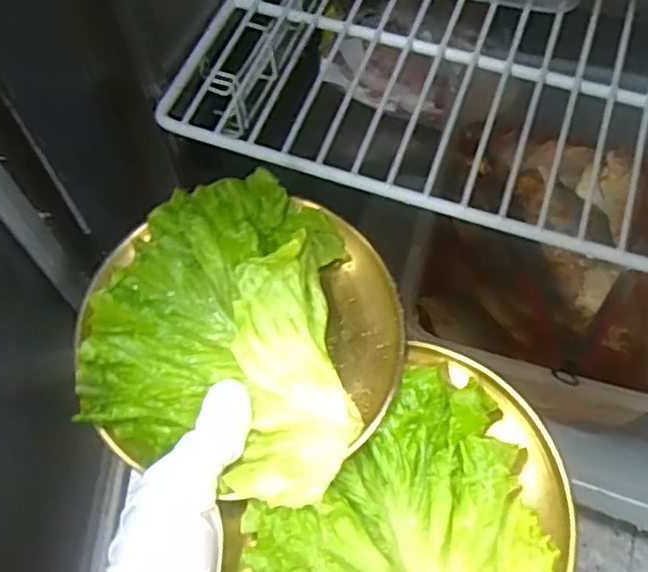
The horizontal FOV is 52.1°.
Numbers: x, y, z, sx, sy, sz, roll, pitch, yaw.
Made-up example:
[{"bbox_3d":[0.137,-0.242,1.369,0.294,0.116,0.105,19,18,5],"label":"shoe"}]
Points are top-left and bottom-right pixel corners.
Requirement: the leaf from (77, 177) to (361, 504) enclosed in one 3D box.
[{"bbox_3d":[-0.048,0.016,0.339,0.137,0.034,0.164,7,59,9],"label":"leaf"}]

